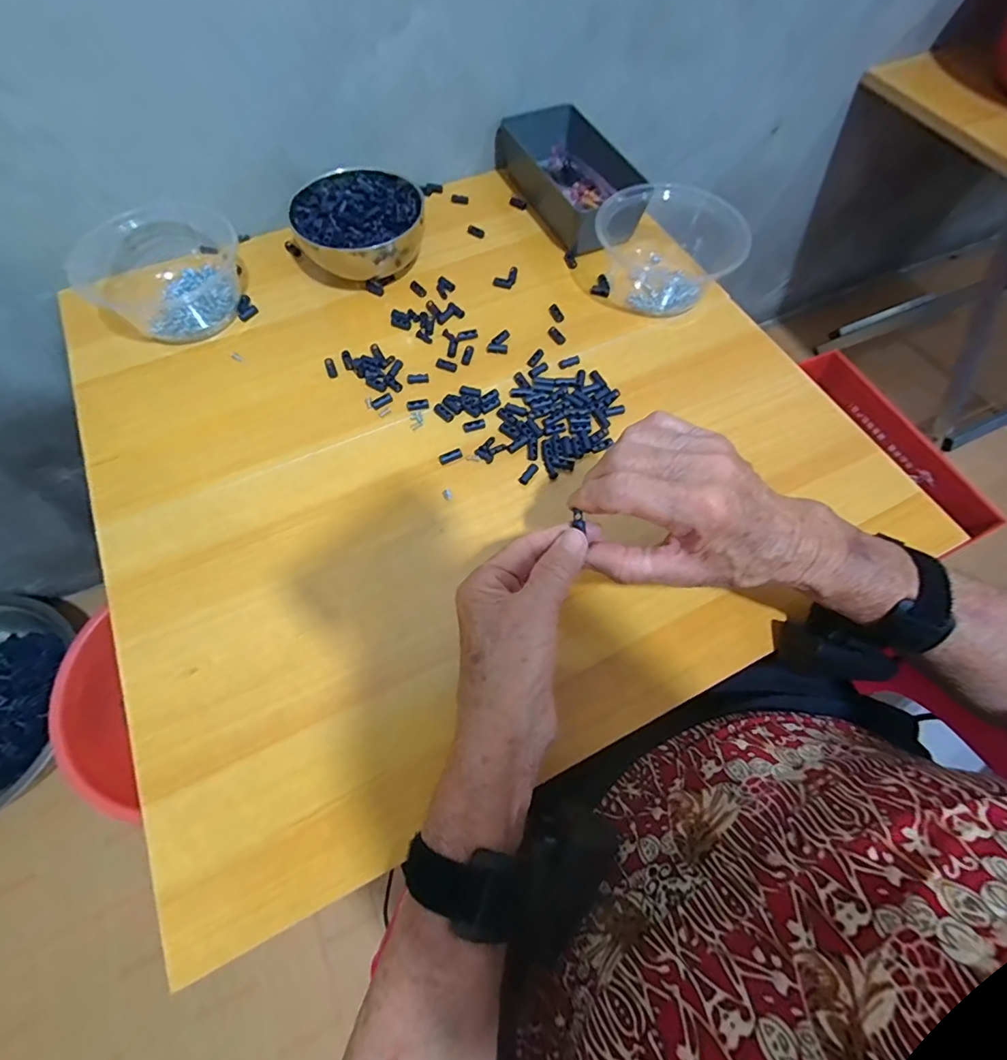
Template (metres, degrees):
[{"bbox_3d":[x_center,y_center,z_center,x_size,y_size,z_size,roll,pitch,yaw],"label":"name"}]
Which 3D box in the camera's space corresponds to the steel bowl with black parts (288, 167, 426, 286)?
[{"bbox_3d":[-0.140,-0.298,0.488,0.125,0.052,0.113,-21,67,-10],"label":"steel bowl with black parts"}]

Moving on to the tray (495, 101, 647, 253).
[{"bbox_3d":[0.074,-0.379,0.533,0.106,0.049,0.182,-20,67,-10],"label":"tray"}]

